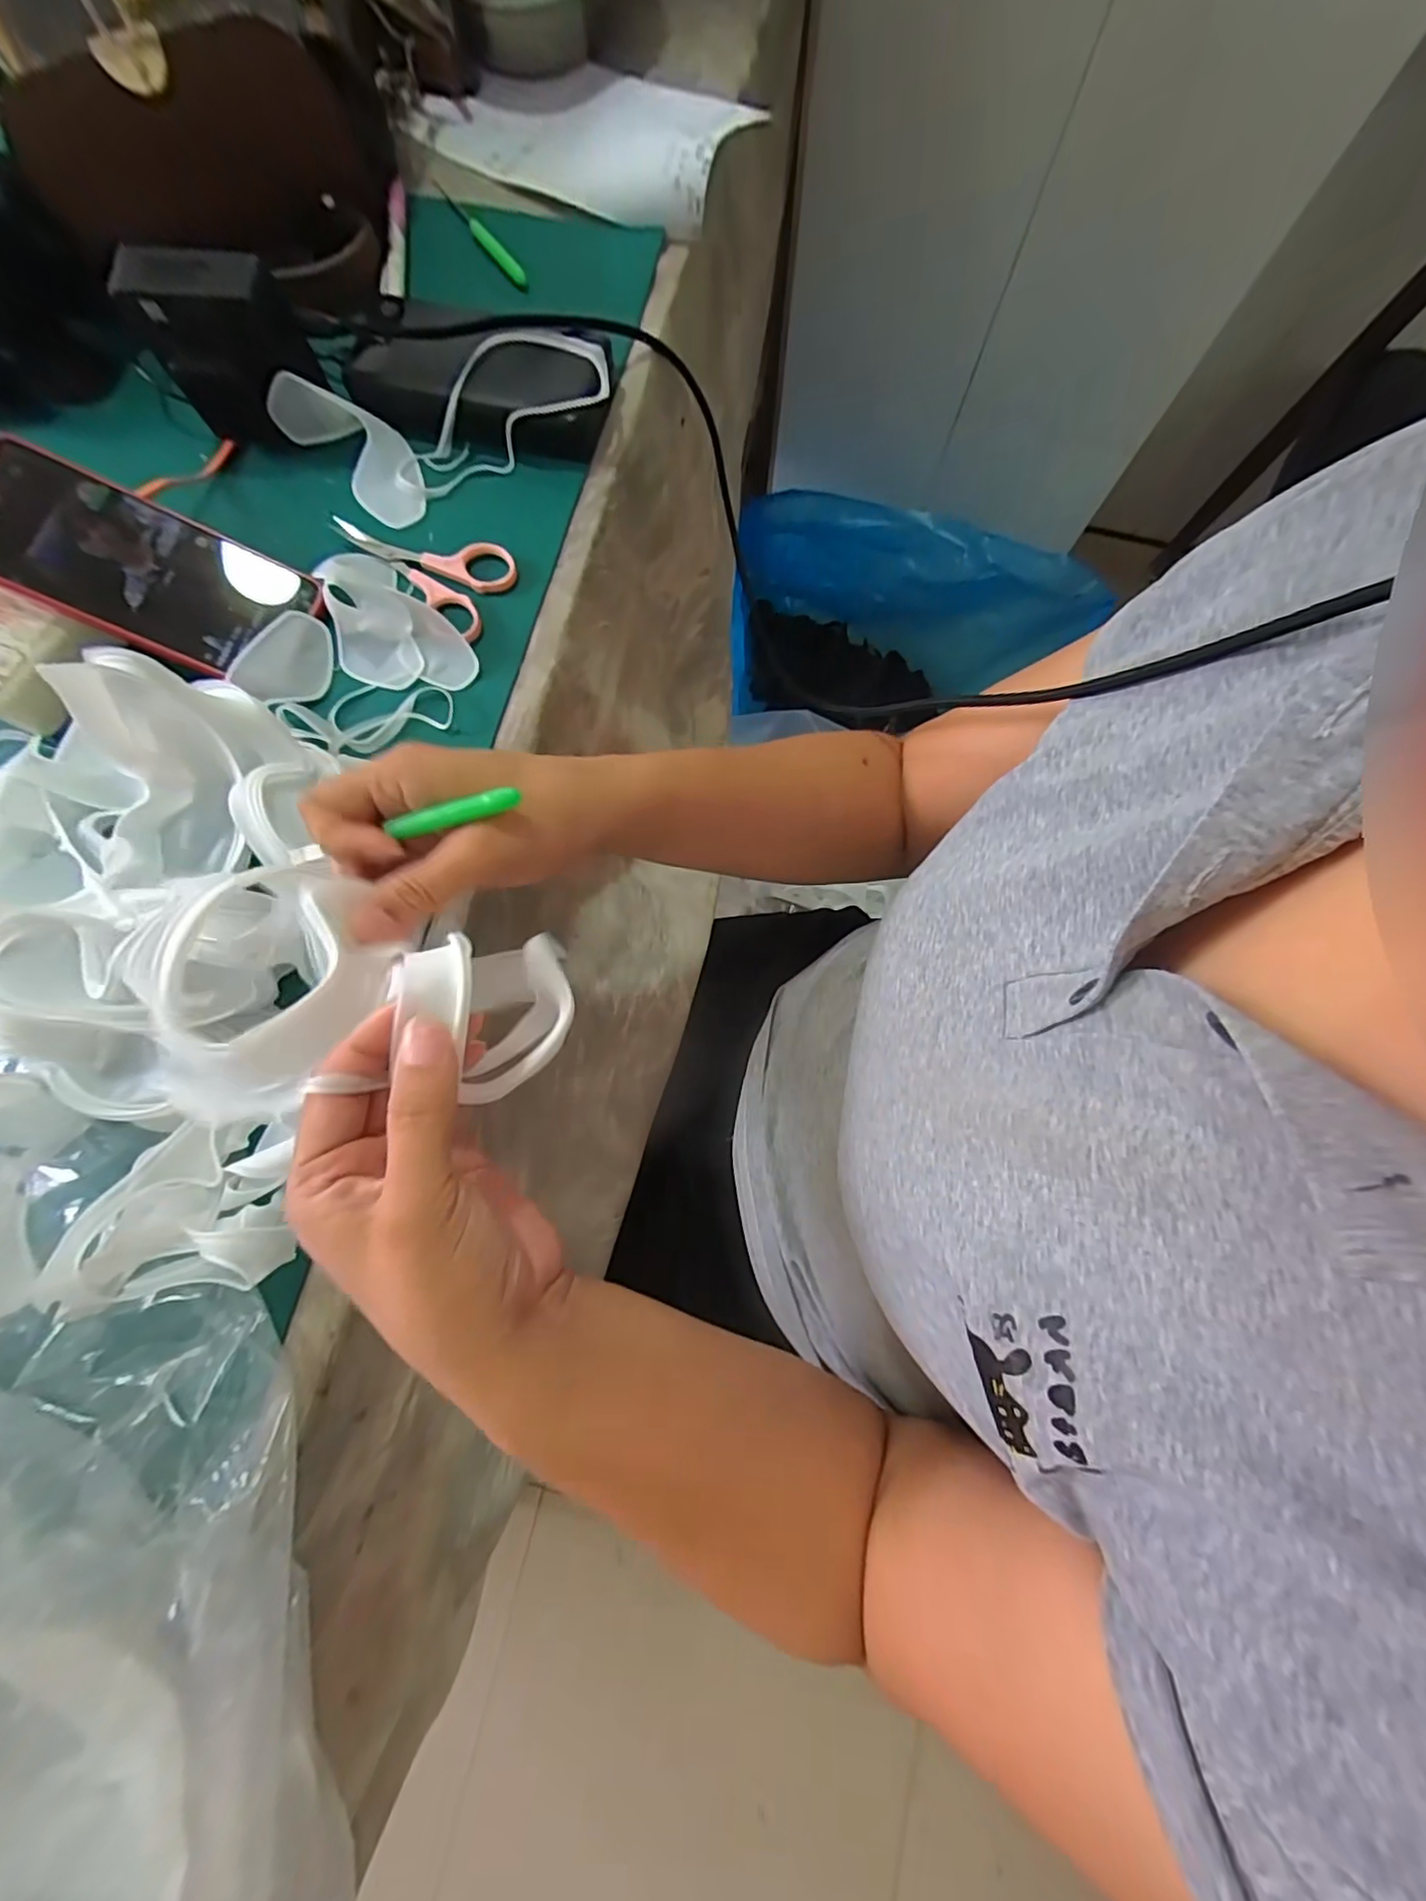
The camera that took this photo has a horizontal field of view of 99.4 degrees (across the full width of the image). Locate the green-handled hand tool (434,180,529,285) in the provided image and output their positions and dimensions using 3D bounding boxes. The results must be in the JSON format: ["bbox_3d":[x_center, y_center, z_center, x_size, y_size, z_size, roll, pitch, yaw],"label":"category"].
[{"bbox_3d":[-0.157,-0.484,0.407,0.009,0.009,0.111,-35,81,-6],"label":"green-handled hand tool"}]

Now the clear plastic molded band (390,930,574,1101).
[{"bbox_3d":[-0.083,0.023,0.237,0.044,0.075,0.063,-8,79,-2],"label":"clear plastic molded band"}]

